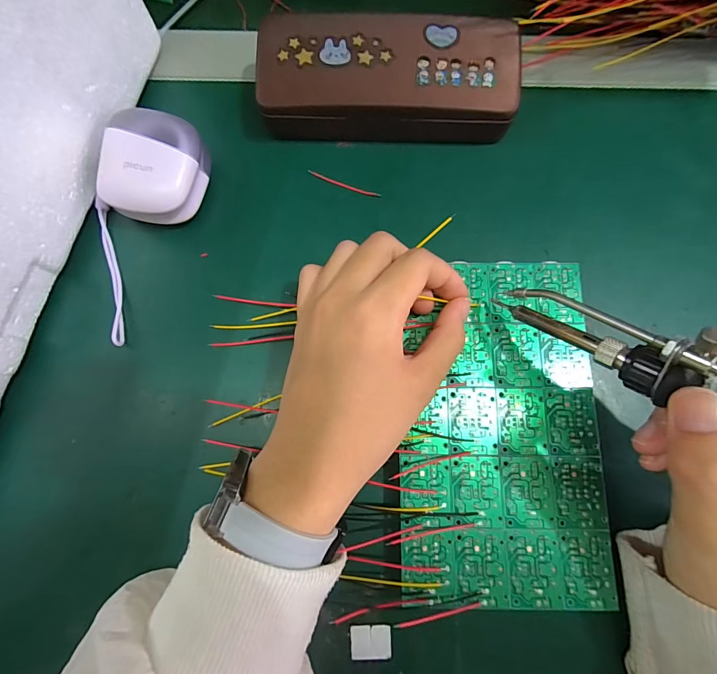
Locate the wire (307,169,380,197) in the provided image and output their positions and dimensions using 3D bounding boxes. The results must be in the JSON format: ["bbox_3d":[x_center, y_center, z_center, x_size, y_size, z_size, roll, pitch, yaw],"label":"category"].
[{"bbox_3d":[-0.009,-0.096,0.237,0.048,0.004,0.004,20,79,5],"label":"wire"}]

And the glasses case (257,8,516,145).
[{"bbox_3d":[0.018,-0.153,0.230,0.148,0.039,0.061,2,78,1],"label":"glasses case"}]

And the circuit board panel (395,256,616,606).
[{"bbox_3d":[0.074,0.044,0.198,0.100,0.004,0.172,1,79,1],"label":"circuit board panel"}]

